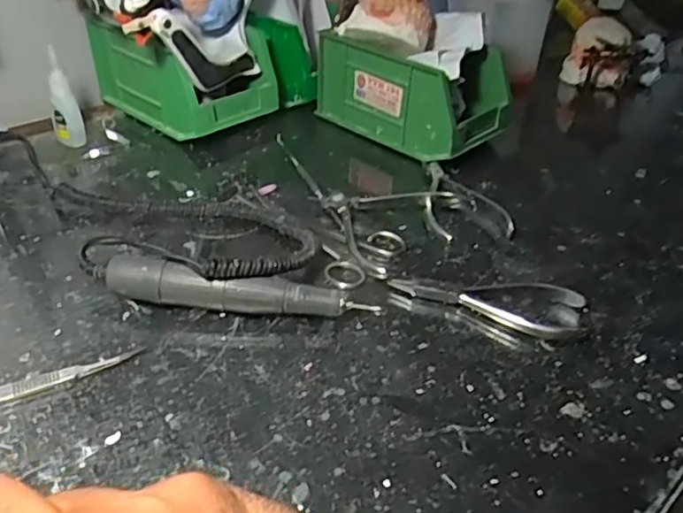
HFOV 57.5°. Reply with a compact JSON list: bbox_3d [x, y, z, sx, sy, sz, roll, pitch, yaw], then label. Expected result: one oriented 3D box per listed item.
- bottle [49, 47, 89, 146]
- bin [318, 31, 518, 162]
[{"bbox_3d":[-0.246,-0.138,0.551,0.025,0.083,0.018,-12,39,-21],"label":"bottle"},{"bbox_3d":[0.071,-0.163,0.606,0.095,0.084,0.168,-28,46,-36],"label":"bin"}]

